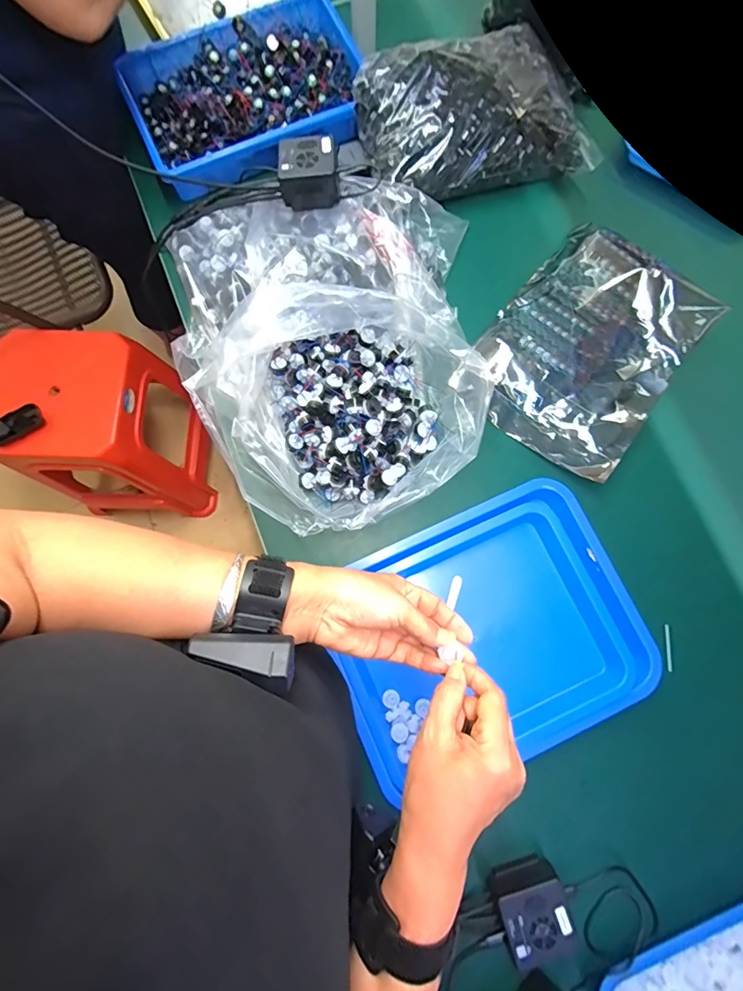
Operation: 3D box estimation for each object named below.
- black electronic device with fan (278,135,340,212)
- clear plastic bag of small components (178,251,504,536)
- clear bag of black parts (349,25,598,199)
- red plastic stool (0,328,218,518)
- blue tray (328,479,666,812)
[{"bbox_3d":[-0.085,-0.439,0.582,0.078,0.044,0.078,-8,80,-2],"label":"black electronic device with fan"},{"bbox_3d":[-0.016,-0.129,0.529,0.307,0.140,0.366,36,81,6],"label":"clear plastic bag of small components"},{"bbox_3d":[0.157,-0.580,0.663,0.343,0.112,0.208,-14,80,-3],"label":"clear bag of black parts"},{"bbox_3d":[-0.649,-0.162,1.121,0.347,0.459,0.336,3,80,0],"label":"red plastic stool"},{"bbox_3d":[0.150,0.173,0.549,0.380,0.070,0.299,-24,81,-5],"label":"blue tray"}]

